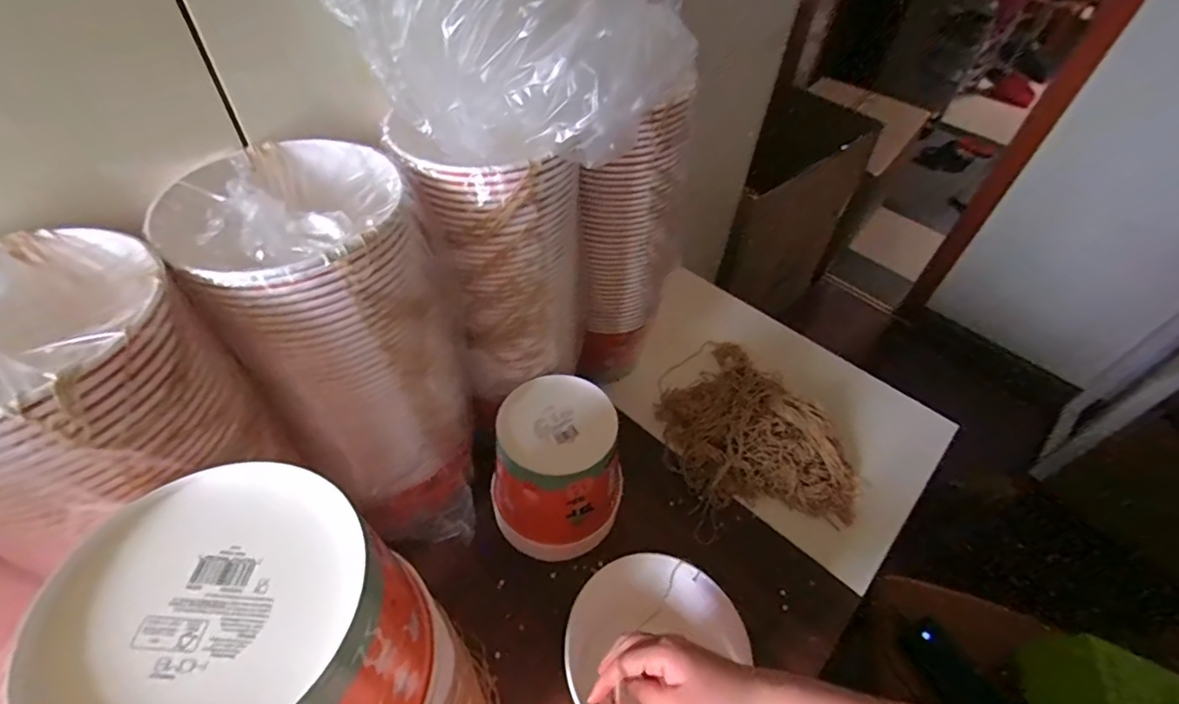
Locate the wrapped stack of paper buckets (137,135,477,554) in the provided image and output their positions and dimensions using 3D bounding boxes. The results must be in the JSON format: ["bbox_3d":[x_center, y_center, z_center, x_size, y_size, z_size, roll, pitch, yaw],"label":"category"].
[{"bbox_3d":[-0.215,0.028,0.523,0.178,0.408,0.164,29,54,20],"label":"wrapped stack of paper buckets"}]

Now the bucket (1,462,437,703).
[{"bbox_3d":[-0.164,0.149,0.275,0.139,0.127,0.127,2,50,-2],"label":"bucket"}]

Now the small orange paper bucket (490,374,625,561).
[{"bbox_3d":[-0.036,0.141,0.618,0.137,0.174,0.138,2,50,-2],"label":"small orange paper bucket"}]

